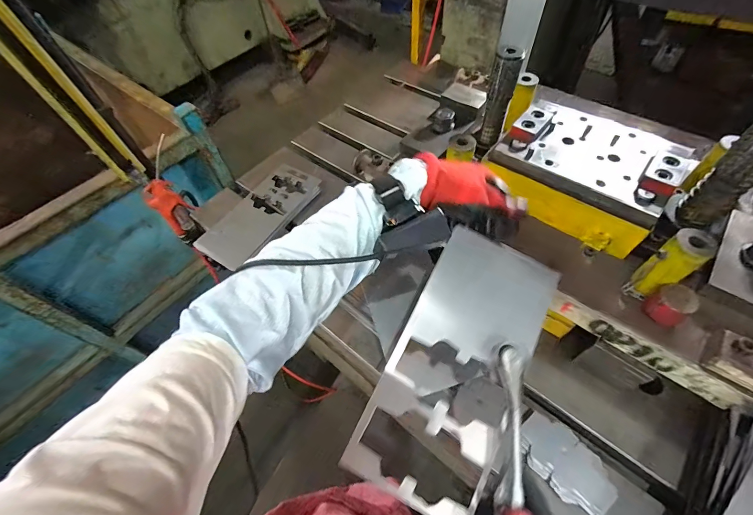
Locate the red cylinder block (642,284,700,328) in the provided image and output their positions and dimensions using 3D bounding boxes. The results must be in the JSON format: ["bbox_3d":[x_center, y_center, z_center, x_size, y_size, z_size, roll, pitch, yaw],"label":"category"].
[{"bbox_3d":[0.355,0.058,0.409,0.042,0.034,0.040,-28,58,-14],"label":"red cylinder block"}]

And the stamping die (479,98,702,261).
[{"bbox_3d":[0.296,-0.126,0.501,0.228,0.088,0.186,36,65,25],"label":"stamping die"}]

